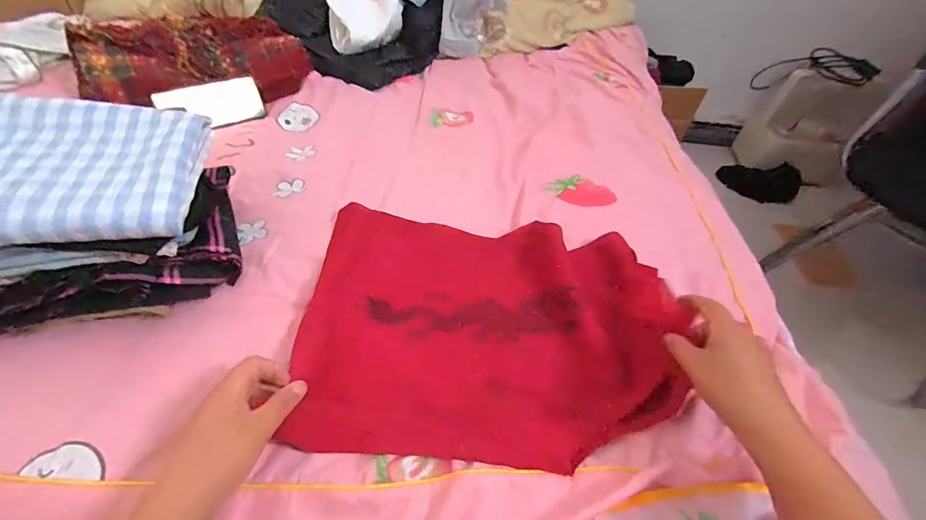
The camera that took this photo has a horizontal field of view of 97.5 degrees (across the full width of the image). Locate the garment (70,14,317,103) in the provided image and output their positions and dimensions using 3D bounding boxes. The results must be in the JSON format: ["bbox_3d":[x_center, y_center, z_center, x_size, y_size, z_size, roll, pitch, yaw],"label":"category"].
[{"bbox_3d":[-0.472,-0.356,0.718,0.352,0.090,0.198,-25,56,-24],"label":"garment"}]

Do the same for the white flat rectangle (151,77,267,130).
[{"bbox_3d":[-0.422,-0.263,0.691,0.153,0.009,0.075,-30,98,-31],"label":"white flat rectangle"}]

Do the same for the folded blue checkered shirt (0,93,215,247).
[{"bbox_3d":[-0.395,-0.089,0.389,0.242,0.045,0.188,-5,53,-9],"label":"folded blue checkered shirt"}]

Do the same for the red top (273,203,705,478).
[{"bbox_3d":[0.027,0.061,0.430,0.368,0.060,0.277,5,52,-2],"label":"red top"}]

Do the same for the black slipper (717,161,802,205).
[{"bbox_3d":[1.113,-0.298,1.538,0.062,0.134,0.266,-26,31,-23],"label":"black slipper"}]

